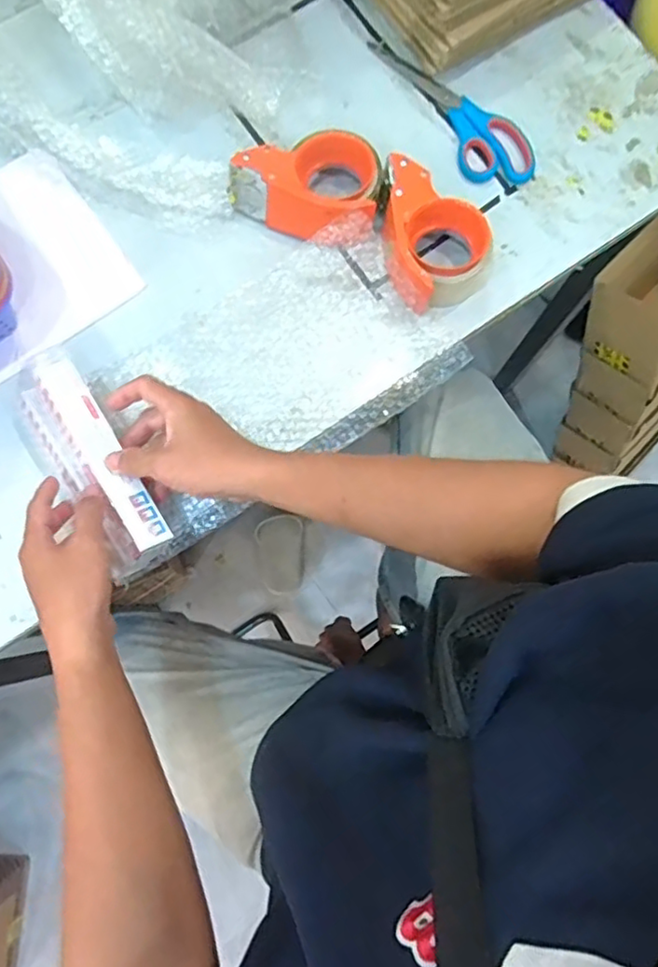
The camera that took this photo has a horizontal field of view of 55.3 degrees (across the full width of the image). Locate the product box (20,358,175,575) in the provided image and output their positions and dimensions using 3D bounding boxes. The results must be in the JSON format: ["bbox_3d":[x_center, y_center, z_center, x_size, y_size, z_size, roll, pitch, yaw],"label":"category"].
[{"bbox_3d":[-0.203,-0.017,0.544,0.065,0.037,0.188,-34,81,-8],"label":"product box"}]

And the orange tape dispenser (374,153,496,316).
[{"bbox_3d":[0.088,-0.237,0.618,0.135,0.063,0.100,41,80,7],"label":"orange tape dispenser"}]

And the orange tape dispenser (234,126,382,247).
[{"bbox_3d":[-0.025,-0.294,0.631,0.143,0.056,0.099,8,78,0],"label":"orange tape dispenser"}]

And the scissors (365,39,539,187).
[{"bbox_3d":[0.135,-0.412,0.680,0.072,0.015,0.230,-33,81,-7],"label":"scissors"}]

